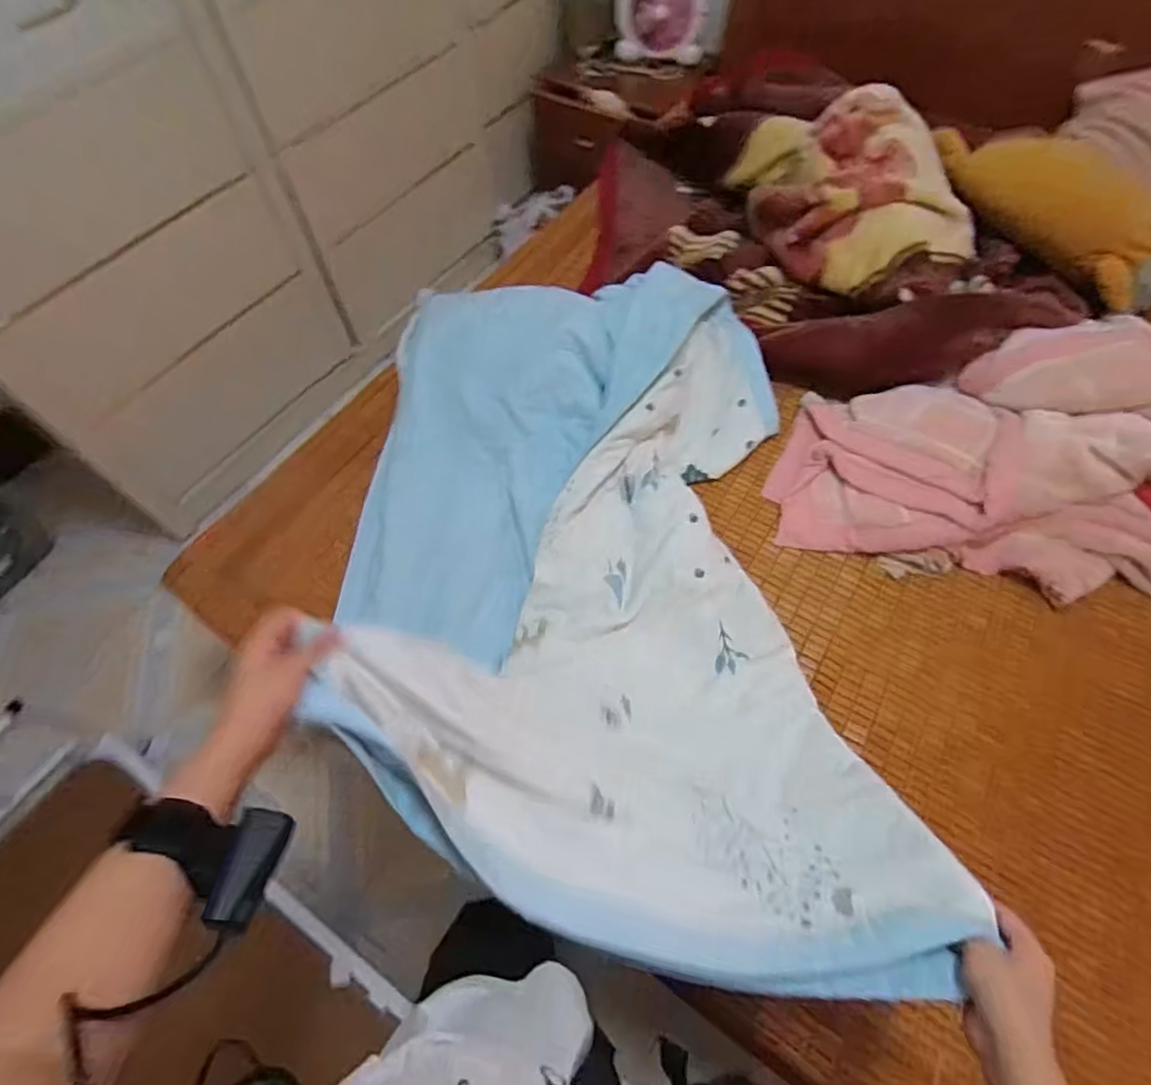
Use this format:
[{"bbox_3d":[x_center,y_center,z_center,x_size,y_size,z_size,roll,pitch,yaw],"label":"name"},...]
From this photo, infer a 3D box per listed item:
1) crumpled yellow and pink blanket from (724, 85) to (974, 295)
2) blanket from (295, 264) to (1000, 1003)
[{"bbox_3d":[0.548,-0.736,1.239,0.312,0.216,0.442,-31,64,-16],"label":"crumpled yellow and pink blanket"},{"bbox_3d":[0.002,-0.052,0.826,0.664,0.352,0.991,5,61,0],"label":"blanket"}]

